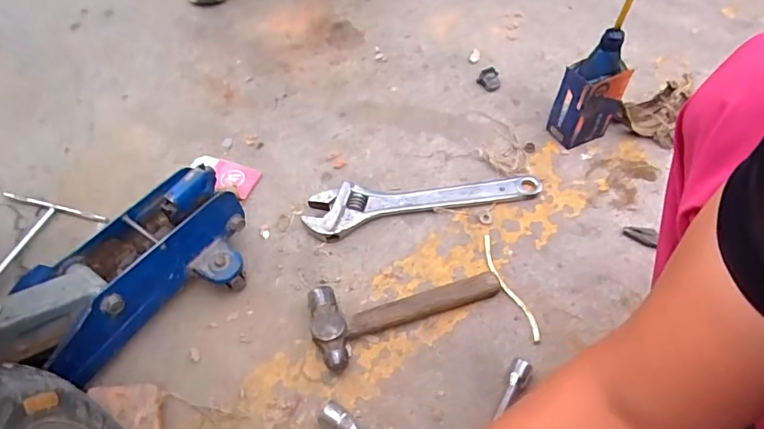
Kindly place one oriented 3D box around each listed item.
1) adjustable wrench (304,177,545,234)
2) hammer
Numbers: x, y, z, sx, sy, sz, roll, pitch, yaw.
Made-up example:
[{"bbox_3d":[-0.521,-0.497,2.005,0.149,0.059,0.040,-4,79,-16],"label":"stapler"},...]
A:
[{"bbox_3d":[0.061,-0.031,0.732,0.349,0.028,0.077,-11,54,-7],"label":"adjustable wrench"},{"bbox_3d":[0.028,0.110,0.627,0.244,0.033,0.101,-19,56,-12],"label":"hammer"}]

